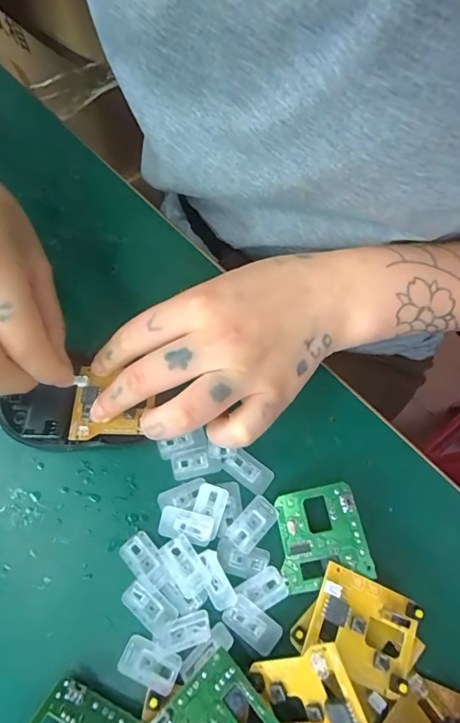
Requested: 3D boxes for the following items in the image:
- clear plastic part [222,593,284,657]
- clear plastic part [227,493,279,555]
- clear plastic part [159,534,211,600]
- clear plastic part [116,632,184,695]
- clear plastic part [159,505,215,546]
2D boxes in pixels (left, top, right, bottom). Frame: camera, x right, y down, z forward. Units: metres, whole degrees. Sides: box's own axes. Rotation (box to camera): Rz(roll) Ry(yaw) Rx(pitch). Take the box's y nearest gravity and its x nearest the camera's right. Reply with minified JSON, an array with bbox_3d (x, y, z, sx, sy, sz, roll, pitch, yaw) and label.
[{"bbox_3d":[0.011,0.127,0.203,0.027,0.006,0.015,34,71,14],"label":"clear plastic part"},{"bbox_3d":[0.012,0.085,0.220,0.016,0.006,0.028,39,72,16],"label":"clear plastic part"},{"bbox_3d":[-0.023,0.102,0.211,0.015,0.004,0.028,-34,70,-14],"label":"clear plastic part"},{"bbox_3d":[-0.037,0.139,0.193,0.027,0.005,0.016,18,67,8],"label":"clear plastic part"},{"bbox_3d":[-0.023,0.085,0.218,0.028,0.004,0.015,12,67,6],"label":"clear plastic part"}]

